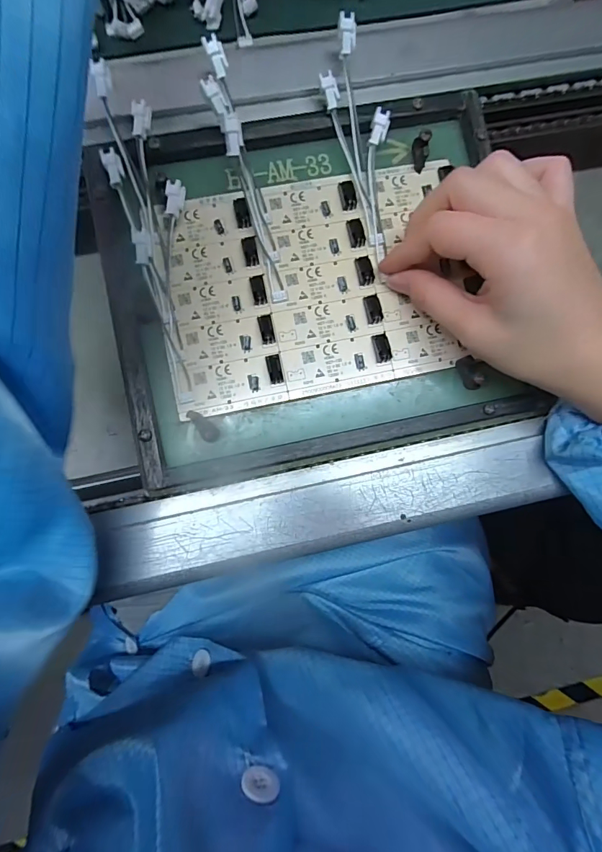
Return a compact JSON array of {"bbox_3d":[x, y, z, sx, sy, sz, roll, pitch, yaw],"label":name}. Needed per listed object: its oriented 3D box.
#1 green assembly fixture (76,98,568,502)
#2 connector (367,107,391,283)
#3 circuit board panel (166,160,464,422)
[{"bbox_3d":[0.007,-0.084,0.239,0.230,0.018,0.206,-13,88,-4],"label":"green assembly fixture"},{"bbox_3d":[0.047,-0.137,0.244,0.011,0.009,0.095,-2,97,-3],"label":"connector"},{"bbox_3d":[0.003,-0.084,0.243,0.173,0.007,0.125,-13,88,-4],"label":"circuit board panel"}]

